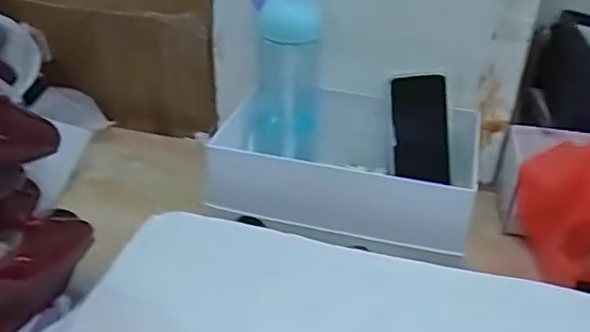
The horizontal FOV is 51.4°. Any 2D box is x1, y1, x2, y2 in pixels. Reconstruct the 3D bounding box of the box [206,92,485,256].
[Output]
[{"bbox_3d":[0.064,-0.004,0.754,0.299,0.086,0.193,9,33,10],"label":"box"}]

